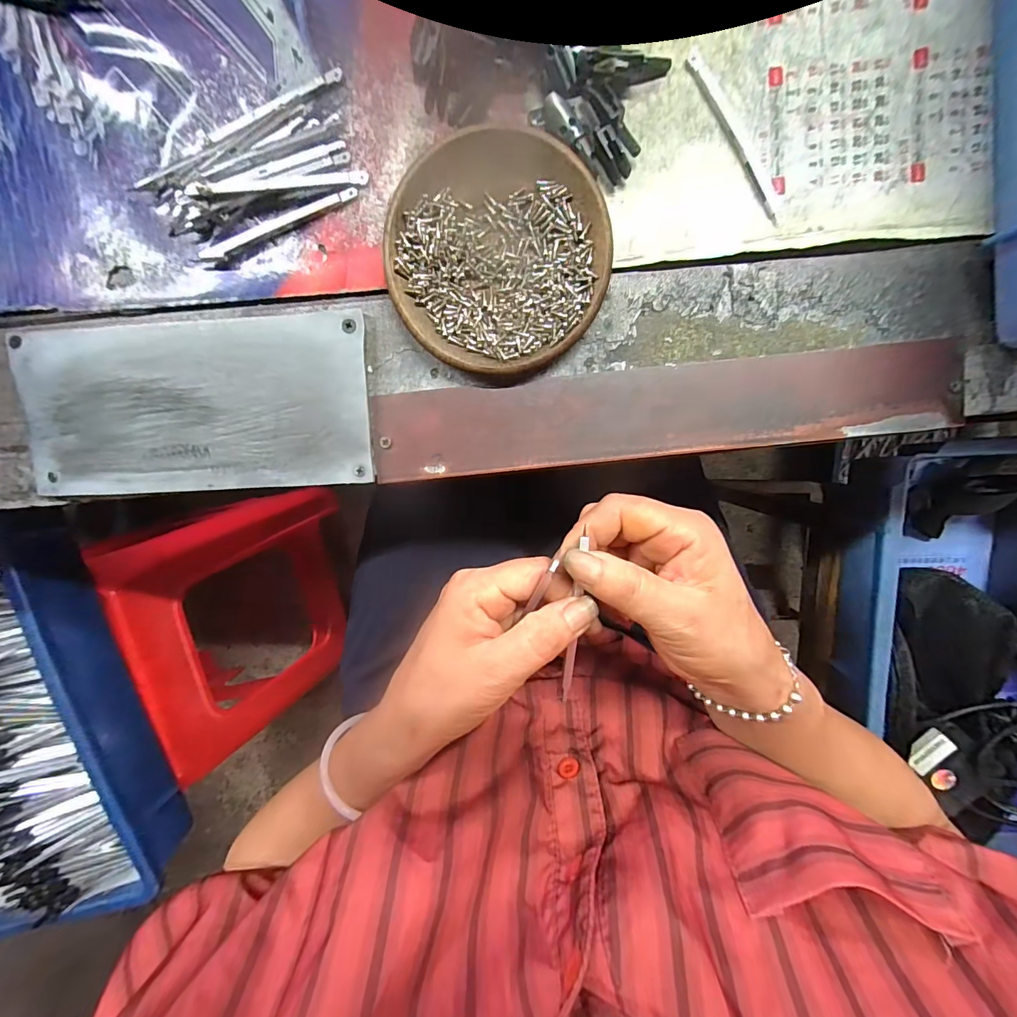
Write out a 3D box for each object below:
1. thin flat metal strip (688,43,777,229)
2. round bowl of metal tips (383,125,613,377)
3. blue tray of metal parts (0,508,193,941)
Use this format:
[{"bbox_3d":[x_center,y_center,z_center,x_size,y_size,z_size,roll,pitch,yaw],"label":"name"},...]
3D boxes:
[{"bbox_3d":[0.119,-0.194,0.226,0.007,0.004,0.097,-30,95,4],"label":"thin flat metal strip"},{"bbox_3d":[-0.006,-0.131,0.229,0.113,0.020,0.109,0,96,1],"label":"round bowl of metal tips"},{"bbox_3d":[-0.525,0.214,0.425,0.297,0.091,0.405,-9,98,3],"label":"blue tray of metal parts"}]

